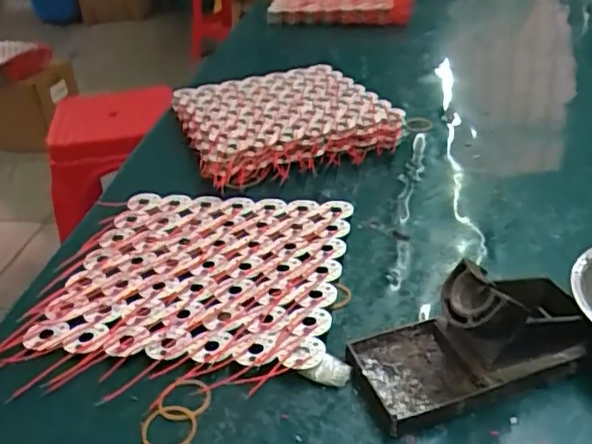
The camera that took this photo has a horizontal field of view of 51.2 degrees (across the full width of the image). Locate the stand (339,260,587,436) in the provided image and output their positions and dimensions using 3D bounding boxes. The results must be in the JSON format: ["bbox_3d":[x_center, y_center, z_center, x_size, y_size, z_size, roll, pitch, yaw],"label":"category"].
[{"bbox_3d":[0.107,0.064,0.385,0.143,0.066,0.070,-15,35,-14],"label":"stand"}]

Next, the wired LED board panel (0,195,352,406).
[{"bbox_3d":[-0.077,0.044,0.486,0.216,0.015,0.233,3,34,11],"label":"wired LED board panel"}]

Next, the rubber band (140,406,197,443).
[{"bbox_3d":[-0.076,0.123,0.369,0.032,0.005,0.029,5,35,14],"label":"rubber band"}]

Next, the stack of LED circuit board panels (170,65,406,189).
[{"bbox_3d":[-0.018,-0.123,0.711,0.222,0.029,0.236,-17,36,-18],"label":"stack of LED circuit board panels"}]

